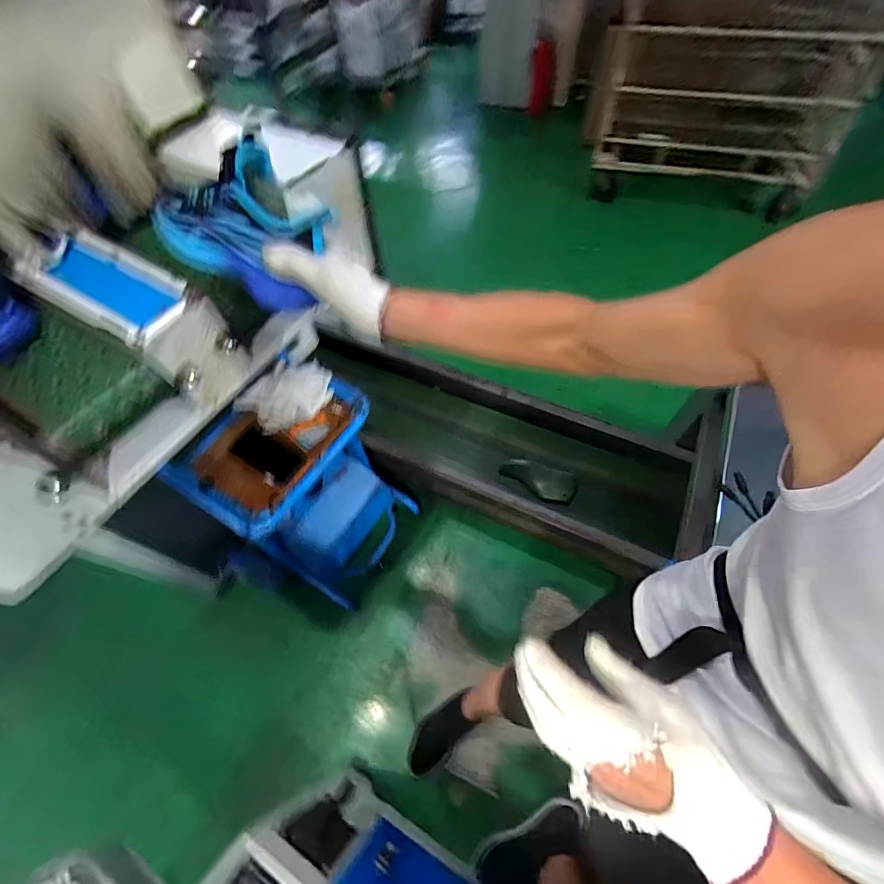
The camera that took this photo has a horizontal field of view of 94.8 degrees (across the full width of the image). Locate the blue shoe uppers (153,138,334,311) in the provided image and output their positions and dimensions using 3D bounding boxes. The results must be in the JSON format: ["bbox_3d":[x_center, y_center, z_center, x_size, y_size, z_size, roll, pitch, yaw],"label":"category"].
[{"bbox_3d":[-0.243,-0.258,0.471,0.237,0.129,0.089,26,64,17],"label":"blue shoe uppers"}]

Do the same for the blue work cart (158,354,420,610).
[{"bbox_3d":[-0.323,0.132,1.109,0.294,0.608,0.406,27,65,18],"label":"blue work cart"}]

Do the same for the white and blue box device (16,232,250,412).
[{"bbox_3d":[-0.448,-0.182,0.604,0.301,0.140,0.112,28,65,18],"label":"white and blue box device"}]

